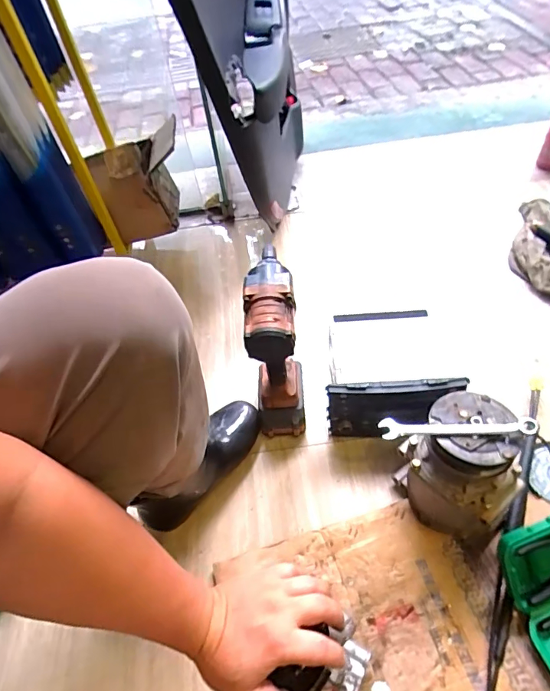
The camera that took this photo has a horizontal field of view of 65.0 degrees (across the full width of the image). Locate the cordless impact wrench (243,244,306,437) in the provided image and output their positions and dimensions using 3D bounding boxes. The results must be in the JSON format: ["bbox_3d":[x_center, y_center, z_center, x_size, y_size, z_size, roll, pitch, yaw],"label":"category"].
[{"bbox_3d":[0.002,0.007,0.690,0.071,0.290,0.168,-3,52,4],"label":"cordless impact wrench"}]

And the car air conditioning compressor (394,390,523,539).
[{"bbox_3d":[0.247,0.171,0.578,0.119,0.196,0.140,-26,53,-13],"label":"car air conditioning compressor"}]

